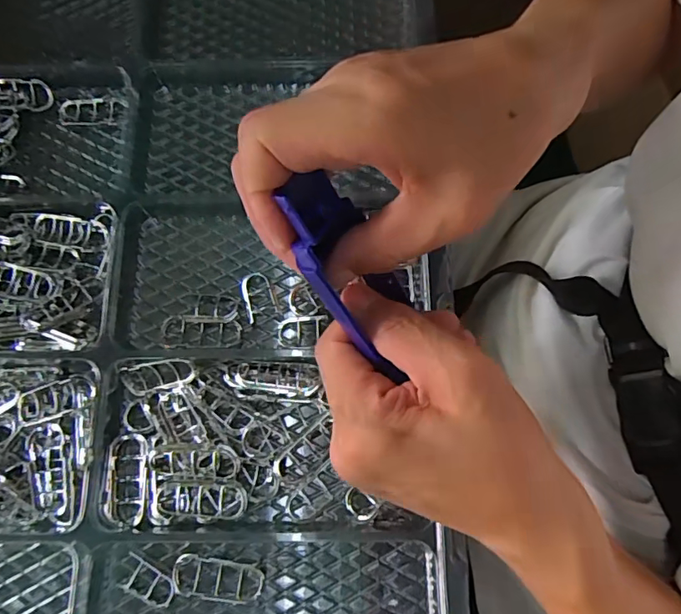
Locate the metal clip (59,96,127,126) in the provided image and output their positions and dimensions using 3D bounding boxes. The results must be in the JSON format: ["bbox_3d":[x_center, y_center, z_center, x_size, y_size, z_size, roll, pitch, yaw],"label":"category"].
[{"bbox_3d":[-0.181,-0.144,0.374,0.048,0.007,0.022,-2,75,1],"label":"metal clip"}]

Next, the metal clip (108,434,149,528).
[{"bbox_3d":[-0.127,0.104,0.306,0.024,0.008,0.052,-1,75,1],"label":"metal clip"}]

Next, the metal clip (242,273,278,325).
[{"bbox_3d":[-0.055,-0.007,0.341,0.021,0.006,0.031,-20,75,-4],"label":"metal clip"}]

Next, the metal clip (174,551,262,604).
[{"bbox_3d":[-0.072,0.159,0.297,0.053,0.006,0.023,6,75,3],"label":"metal clip"}]

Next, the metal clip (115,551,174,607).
[{"bbox_3d":[-0.113,0.160,0.298,0.034,0.006,0.019,21,77,7],"label":"metal clip"}]

